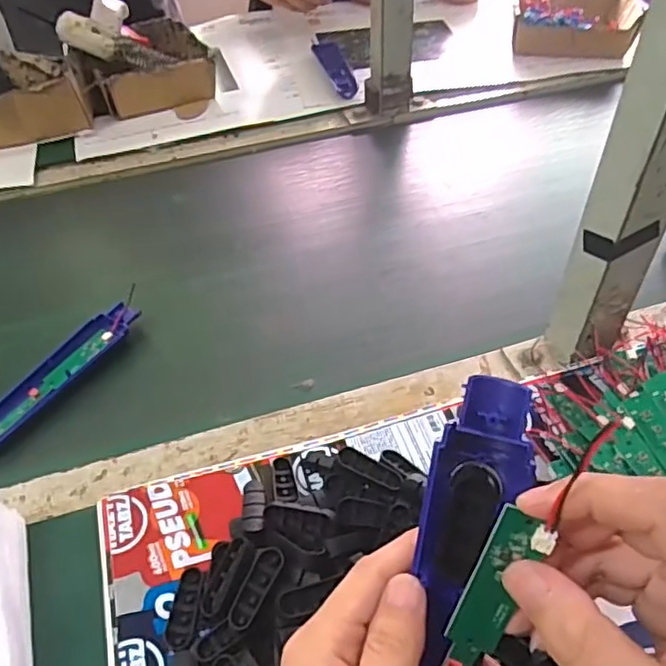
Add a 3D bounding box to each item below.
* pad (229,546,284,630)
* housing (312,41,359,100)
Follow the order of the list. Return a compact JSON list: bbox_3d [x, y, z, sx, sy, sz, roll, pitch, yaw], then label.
[{"bbox_3d":[-0.046,0.150,0.365,0.017,0.004,0.048,19,61,21],"label":"pad"},{"bbox_3d":[0.002,-0.380,0.884,0.035,0.020,0.146,-11,48,-8],"label":"housing"}]

